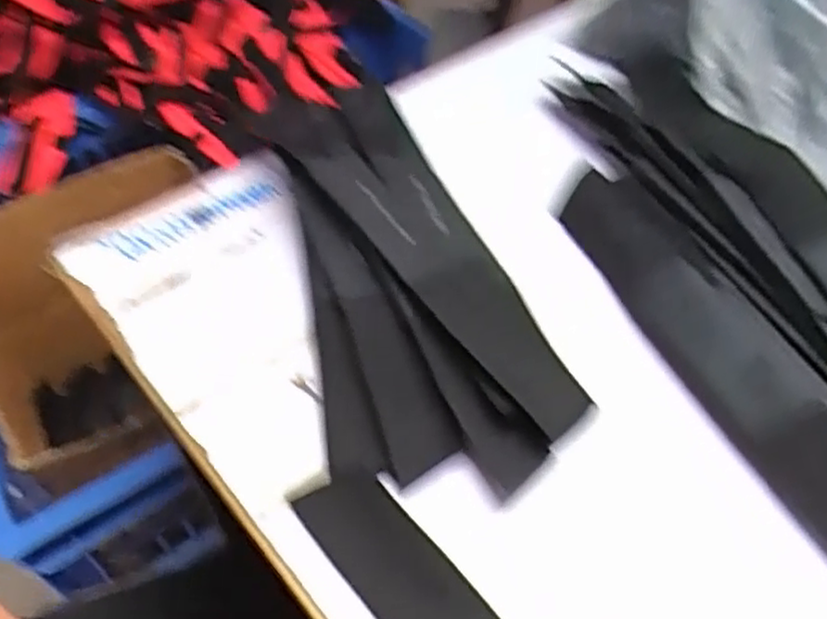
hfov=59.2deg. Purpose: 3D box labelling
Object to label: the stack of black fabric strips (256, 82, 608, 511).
[{"bbox_3d":[-0.013,-0.024,0.398,0.120,0.053,0.256,-18,50,-14],"label":"stack of black fabric strips"}]

